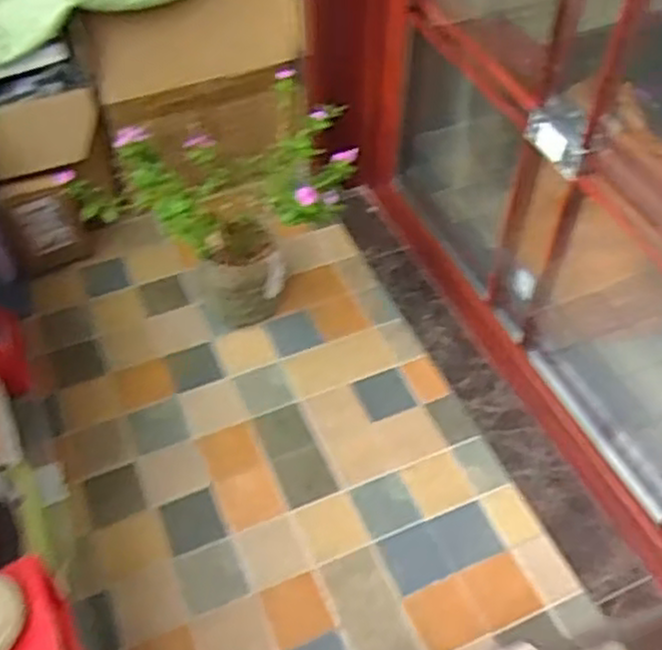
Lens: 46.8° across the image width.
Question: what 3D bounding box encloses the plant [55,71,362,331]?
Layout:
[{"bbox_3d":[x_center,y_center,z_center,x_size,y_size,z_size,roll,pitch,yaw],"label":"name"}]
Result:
[{"bbox_3d":[-0.228,-0.175,1.410,0.518,0.388,0.310,-2,51,-3],"label":"plant"}]

